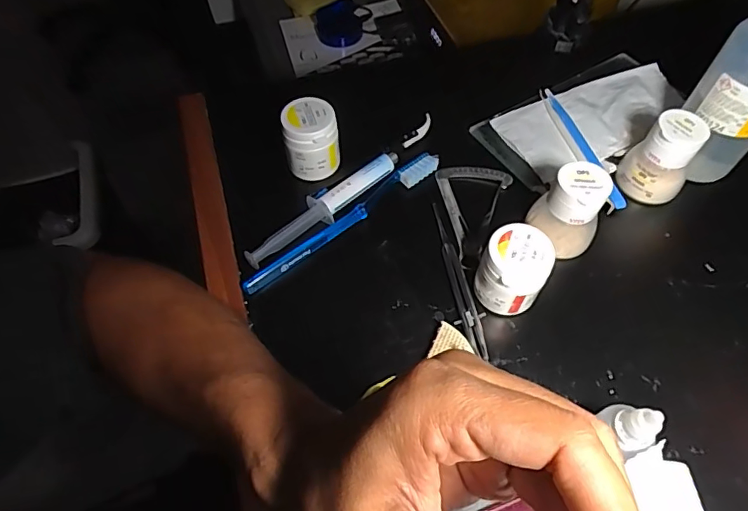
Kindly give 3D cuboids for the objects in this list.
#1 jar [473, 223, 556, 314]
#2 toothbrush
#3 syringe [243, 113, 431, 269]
[{"bbox_3d":[0.093,0.013,0.338,0.045,0.051,0.050,29,63,17],"label":"jar"},{"bbox_3d":[-0.023,-0.030,0.390,0.186,0.014,0.016,-36,65,-20],"label":"toothbrush"},{"bbox_3d":[-0.020,-0.056,0.402,0.023,0.012,0.203,39,66,21],"label":"syringe"}]

